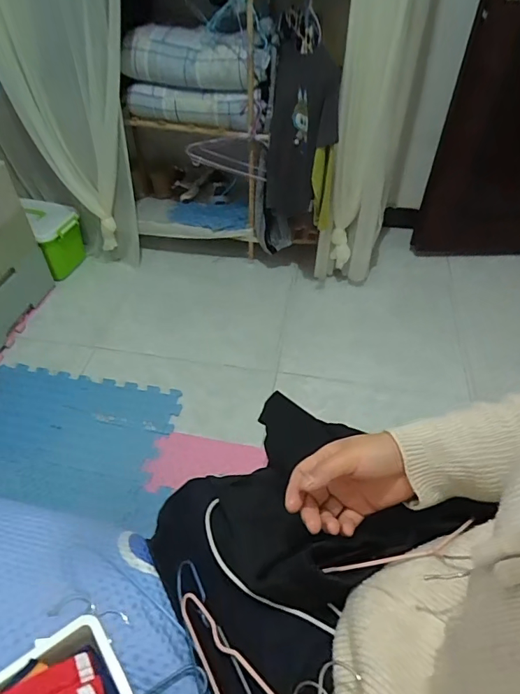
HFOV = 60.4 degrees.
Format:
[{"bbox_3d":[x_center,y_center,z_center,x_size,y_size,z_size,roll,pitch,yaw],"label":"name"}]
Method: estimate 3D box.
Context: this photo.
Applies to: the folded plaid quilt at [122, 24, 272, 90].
[{"bbox_3d":[-0.200,-0.948,1.468,0.462,0.146,0.171,13,45,8],"label":"folded plaid quilt"}]

